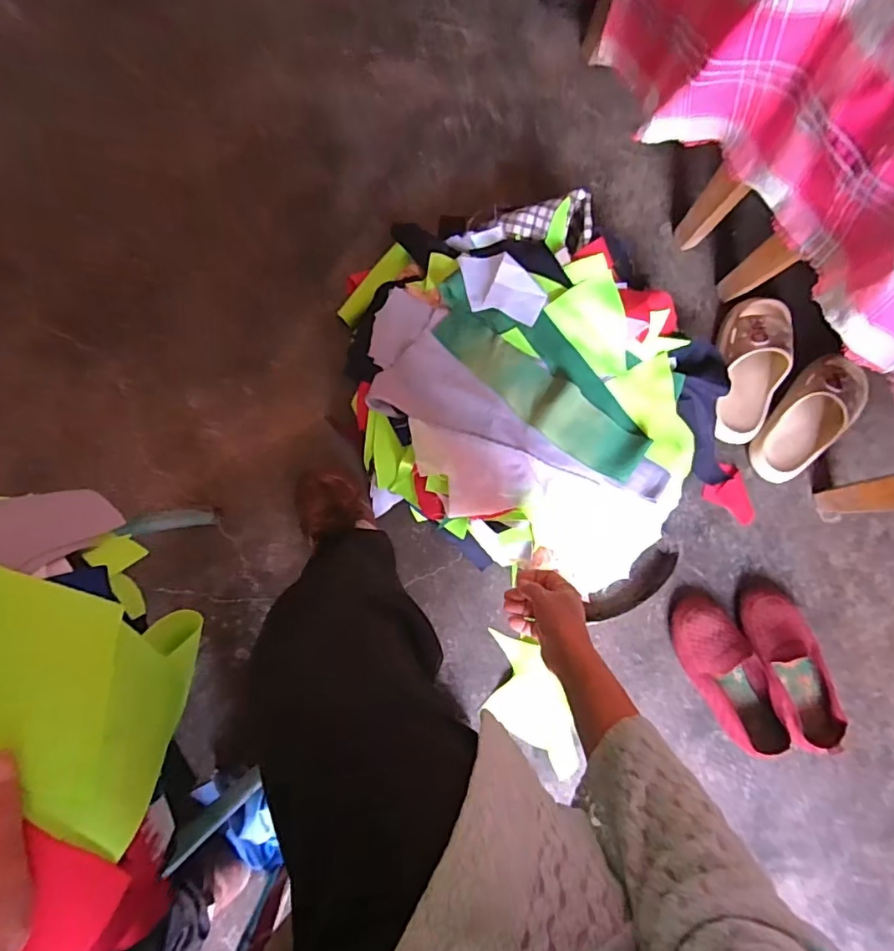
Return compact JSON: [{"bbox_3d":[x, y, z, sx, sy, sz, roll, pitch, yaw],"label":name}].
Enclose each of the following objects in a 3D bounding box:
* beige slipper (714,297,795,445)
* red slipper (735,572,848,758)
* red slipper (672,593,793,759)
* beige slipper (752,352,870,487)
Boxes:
[{"bbox_3d":[0.448,-0.157,0.809,0.088,0.072,0.219,9,94,-2],"label":"beige slipper"},{"bbox_3d":[0.478,0.261,0.767,0.093,0.050,0.239,-12,82,-6],"label":"red slipper"},{"bbox_3d":[0.388,0.274,0.758,0.092,0.046,0.225,-27,84,-7],"label":"red slipper"},{"bbox_3d":[0.537,-0.081,0.804,0.102,0.053,0.210,36,94,2],"label":"beige slipper"}]

